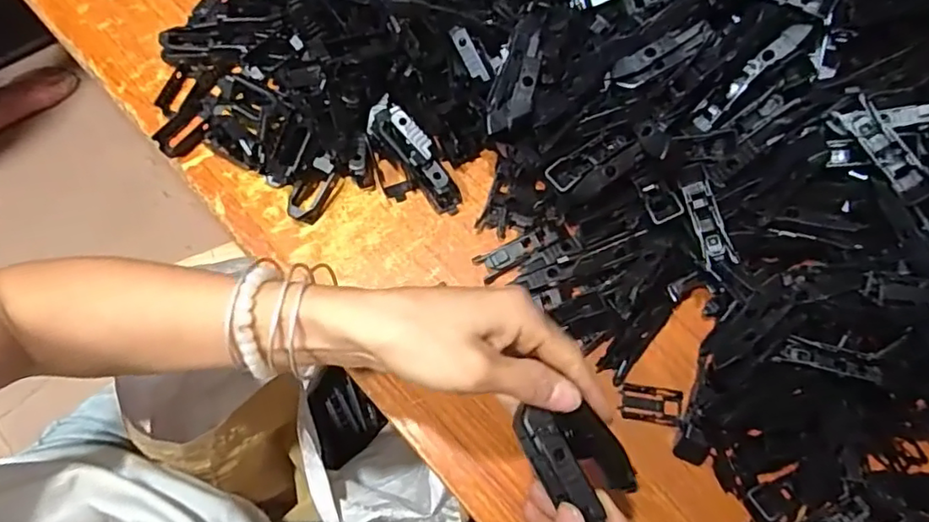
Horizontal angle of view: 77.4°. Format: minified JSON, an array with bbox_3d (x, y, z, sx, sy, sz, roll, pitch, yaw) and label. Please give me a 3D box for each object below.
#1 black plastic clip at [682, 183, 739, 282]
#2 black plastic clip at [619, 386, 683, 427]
[{"bbox_3d":[0.151,-0.023,0.360,0.018,0.008,0.059,-8,71,-2],"label":"black plastic clip"},{"bbox_3d":[0.122,0.094,0.376,0.039,0.004,0.023,8,71,3],"label":"black plastic clip"}]

